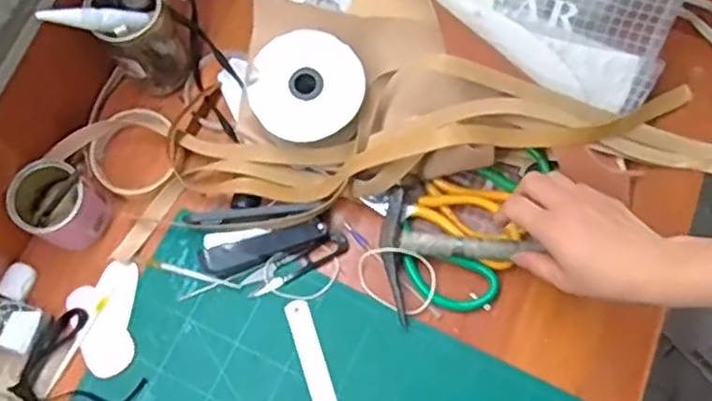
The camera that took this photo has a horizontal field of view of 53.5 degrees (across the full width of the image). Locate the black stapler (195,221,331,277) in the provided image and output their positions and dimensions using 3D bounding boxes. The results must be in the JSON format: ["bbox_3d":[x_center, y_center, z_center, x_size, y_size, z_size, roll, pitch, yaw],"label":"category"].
[{"bbox_3d":[-0.085,0.043,0.645,0.117,0.027,0.034,-10,72,-2],"label":"black stapler"}]

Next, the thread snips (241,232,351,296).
[{"bbox_3d":[-0.055,0.057,0.648,0.102,0.015,0.023,-28,74,-7],"label":"thread snips"}]

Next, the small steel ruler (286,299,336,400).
[{"bbox_3d":[-0.028,0.170,0.619,0.019,0.004,0.170,-18,73,-4],"label":"small steel ruler"}]

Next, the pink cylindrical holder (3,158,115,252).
[{"bbox_3d":[-0.268,0.004,0.641,0.076,0.068,0.064,34,76,11],"label":"pink cylindrical holder"}]

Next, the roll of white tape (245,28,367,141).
[{"bbox_3d":[-0.045,-0.102,0.625,0.098,0.020,0.096,0,74,1],"label":"roll of white tape"}]

